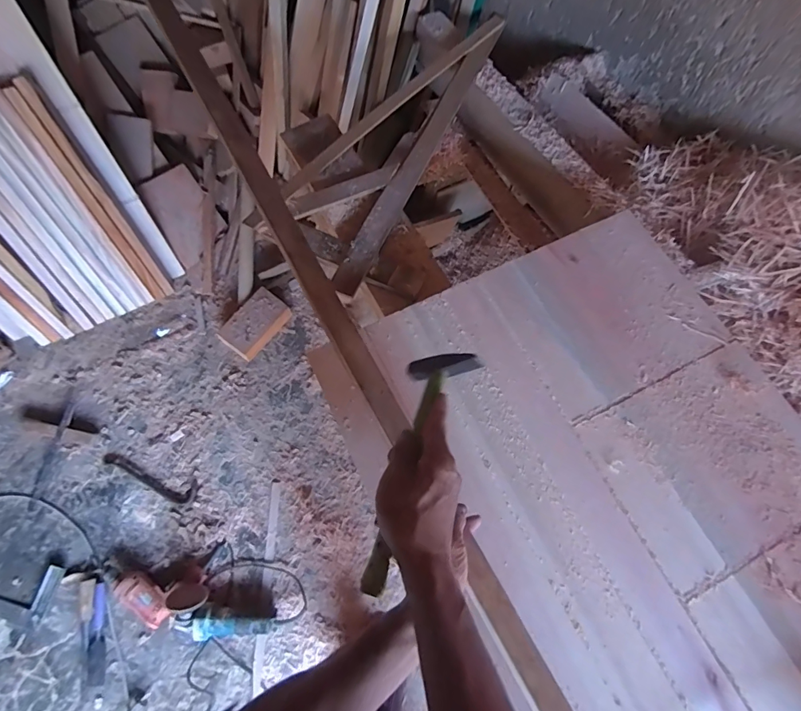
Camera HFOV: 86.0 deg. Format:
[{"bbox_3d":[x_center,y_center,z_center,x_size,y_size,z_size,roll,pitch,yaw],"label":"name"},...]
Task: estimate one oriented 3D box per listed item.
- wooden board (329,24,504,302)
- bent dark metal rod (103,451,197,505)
[{"bbox_3d":[0.043,-0.408,0.846,0.050,0.028,0.690,23,74,10],"label":"wooden board"},{"bbox_3d":[-0.743,0.366,1.271,0.294,0.028,0.073,15,73,7],"label":"bent dark metal rod"}]

